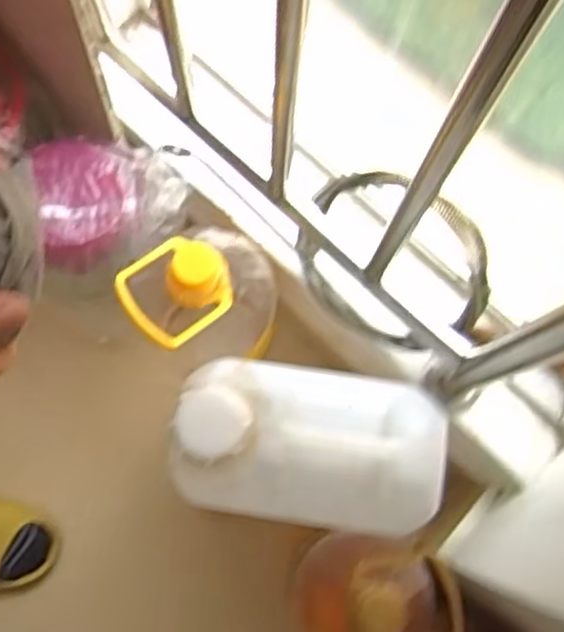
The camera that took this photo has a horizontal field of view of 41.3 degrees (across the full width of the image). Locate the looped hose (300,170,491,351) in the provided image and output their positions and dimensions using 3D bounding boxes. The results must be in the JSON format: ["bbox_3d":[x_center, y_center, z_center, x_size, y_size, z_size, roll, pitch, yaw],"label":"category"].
[{"bbox_3d":[0.112,-0.048,0.764,0.201,0.165,0.117,33,80,7],"label":"looped hose"}]

